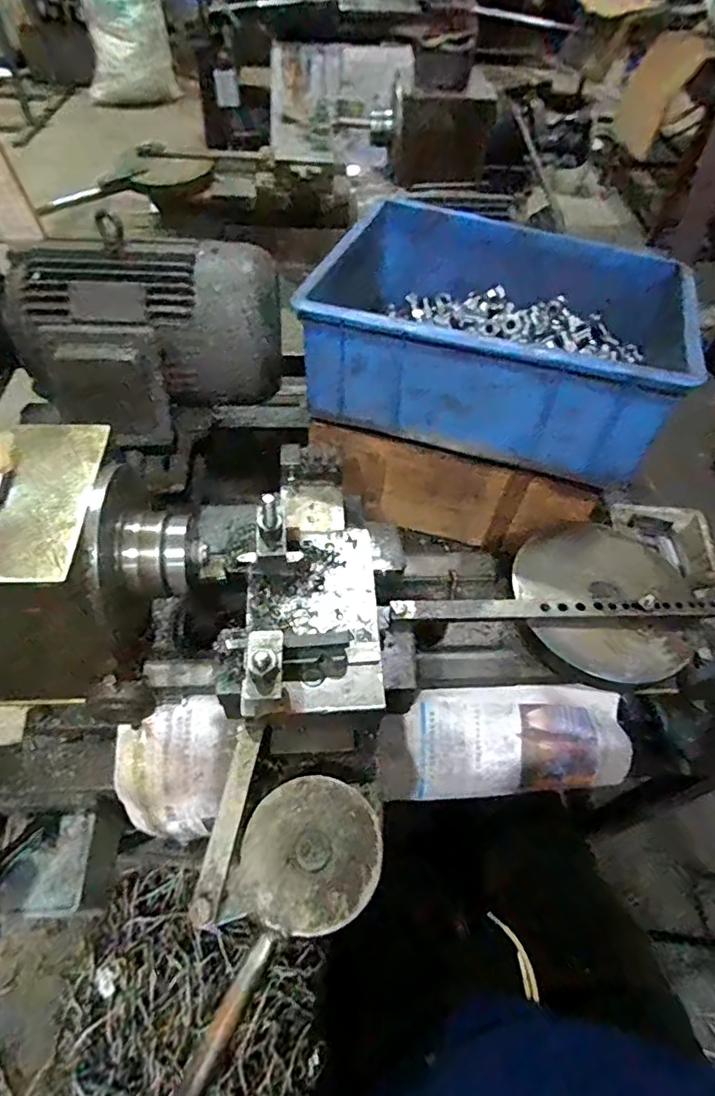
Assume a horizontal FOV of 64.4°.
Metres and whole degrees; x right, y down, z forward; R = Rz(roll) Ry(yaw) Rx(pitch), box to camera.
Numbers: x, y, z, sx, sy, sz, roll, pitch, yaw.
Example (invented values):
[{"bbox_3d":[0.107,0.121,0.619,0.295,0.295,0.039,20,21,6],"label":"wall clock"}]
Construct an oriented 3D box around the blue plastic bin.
[{"bbox_3d":[0.155,-0.263,0.677,0.404,0.141,0.294,17,54,8],"label":"blue plastic bin"}]

